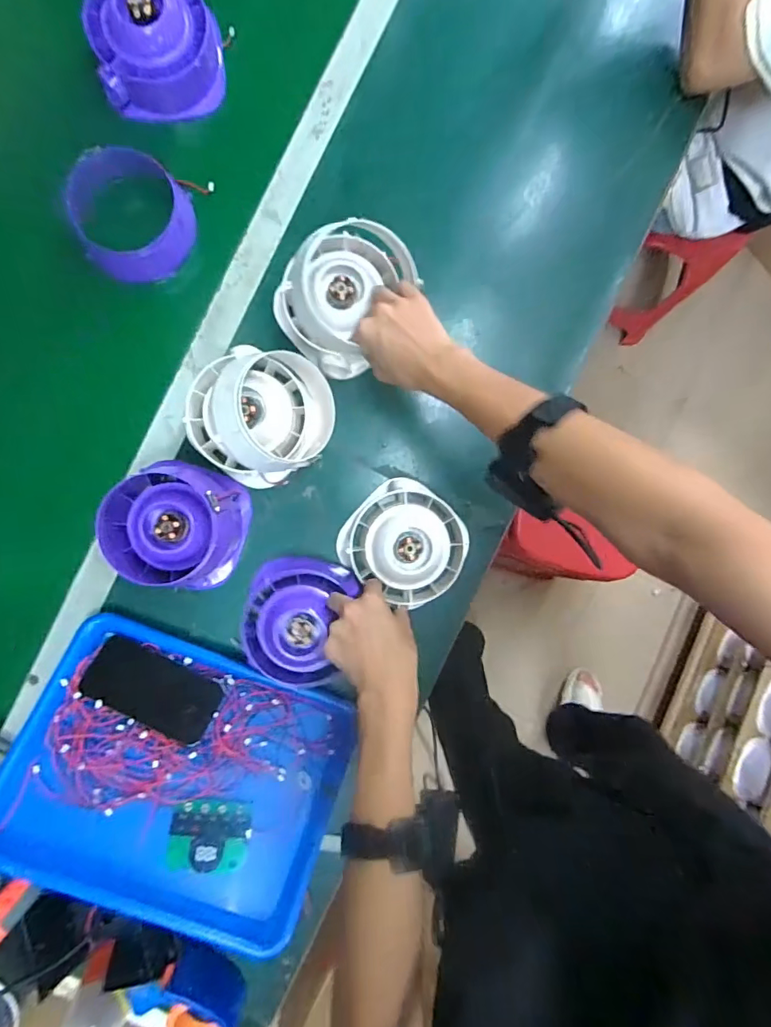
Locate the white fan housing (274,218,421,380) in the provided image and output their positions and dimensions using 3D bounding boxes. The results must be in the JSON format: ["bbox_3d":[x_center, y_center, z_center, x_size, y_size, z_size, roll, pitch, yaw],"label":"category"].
[{"bbox_3d":[-0.050,-0.238,0.537,0.121,0.090,0.132,37,88,-4],"label":"white fan housing"}]

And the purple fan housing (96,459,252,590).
[{"bbox_3d":[-0.225,0.011,0.531,0.125,0.085,0.120,16,90,-4],"label":"purple fan housing"}]

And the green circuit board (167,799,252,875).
[{"bbox_3d":[-0.188,0.346,0.532,0.081,0.004,0.066,8,65,-14],"label":"green circuit board"}]

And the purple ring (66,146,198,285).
[{"bbox_3d":[-0.281,-0.329,0.551,0.124,0.045,0.125,0,91,-4],"label":"purple ring"}]

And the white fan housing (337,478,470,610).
[{"bbox_3d":[0.029,0.035,0.574,0.145,0.061,0.129,37,88,-4],"label":"white fan housing"}]

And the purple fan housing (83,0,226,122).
[{"bbox_3d":[-0.252,-0.519,0.550,0.129,0.076,0.109,-10,92,-4],"label":"purple fan housing"}]

